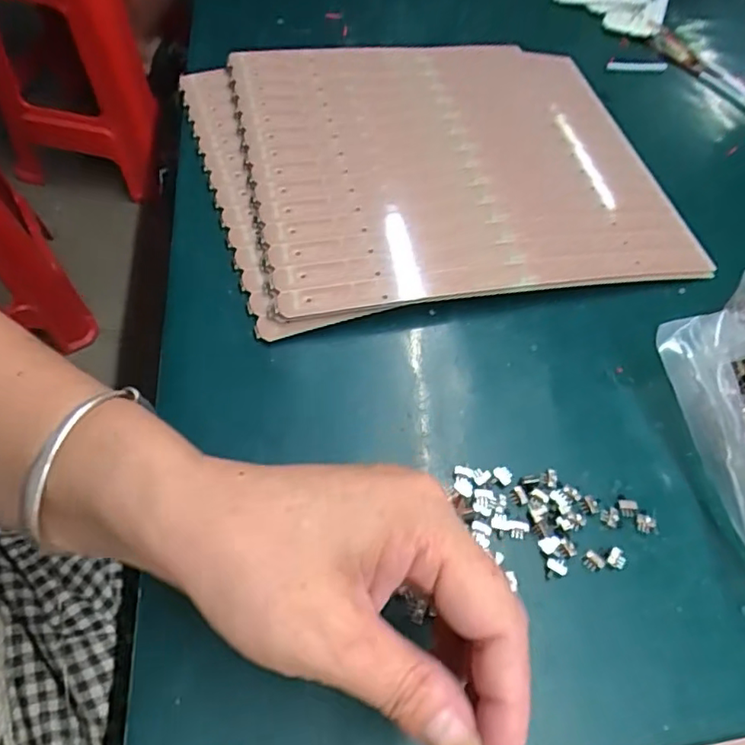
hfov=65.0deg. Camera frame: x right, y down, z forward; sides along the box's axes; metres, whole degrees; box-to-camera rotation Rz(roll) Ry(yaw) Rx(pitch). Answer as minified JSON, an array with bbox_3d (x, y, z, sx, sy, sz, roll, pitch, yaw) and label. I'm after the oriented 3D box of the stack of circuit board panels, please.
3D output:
[{"bbox_3d":[0.038,-0.145,0.402,0.288,0.032,0.248,-13,59,-12],"label":"stack of circuit board panels"}]

